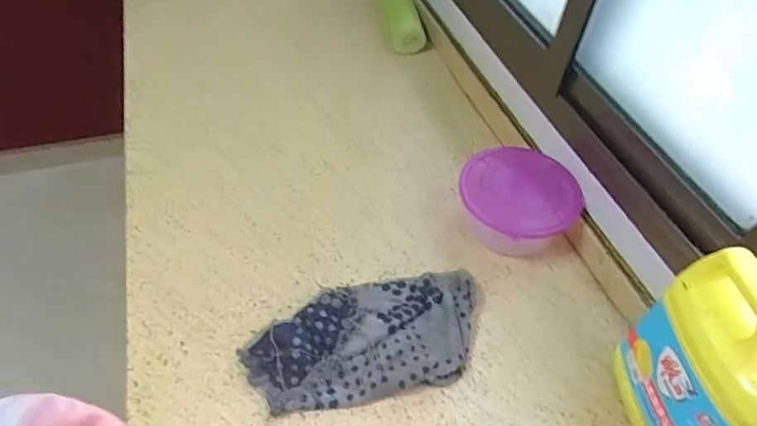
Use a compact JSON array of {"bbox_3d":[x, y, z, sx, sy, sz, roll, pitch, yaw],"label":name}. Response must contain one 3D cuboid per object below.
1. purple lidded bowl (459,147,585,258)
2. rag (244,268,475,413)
[{"bbox_3d":[0.186,-0.009,0.711,0.155,0.083,0.145,3,51,-3],"label":"purple lidded bowl"},{"bbox_3d":[-0.015,0.141,0.599,0.269,0.036,0.145,-9,50,-11],"label":"rag"}]

